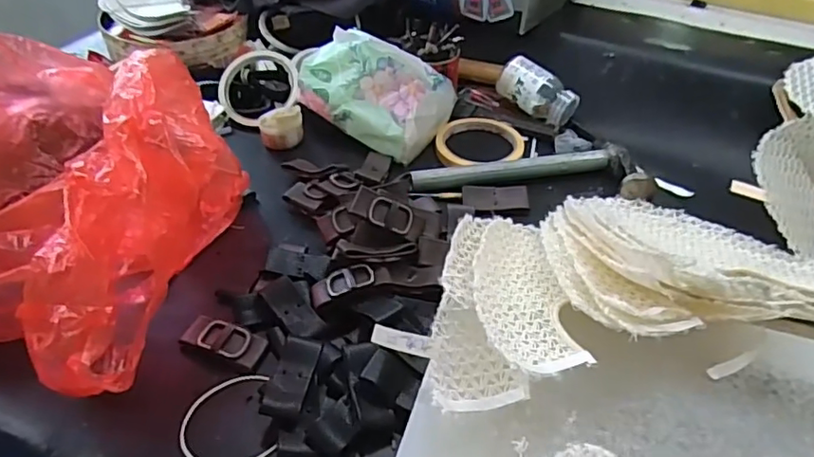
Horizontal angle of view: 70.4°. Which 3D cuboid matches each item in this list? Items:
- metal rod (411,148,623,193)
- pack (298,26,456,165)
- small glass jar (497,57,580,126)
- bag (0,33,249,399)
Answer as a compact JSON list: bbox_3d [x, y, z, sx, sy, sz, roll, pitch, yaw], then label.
[{"bbox_3d":[0.109,-0.058,0.579,0.210,0.022,0.023,-8,44,-9],"label":"metal rod"},{"bbox_3d":[-0.034,-0.154,0.613,0.147,0.084,0.085,24,48,23],"label":"pack"},{"bbox_3d":[0.149,-0.154,0.657,0.090,0.048,0.046,35,11,8],"label":"small glass jar"},{"bbox_3d":[-0.296,-0.058,0.450,0.349,0.132,0.293,12,44,12],"label":"bag"}]

